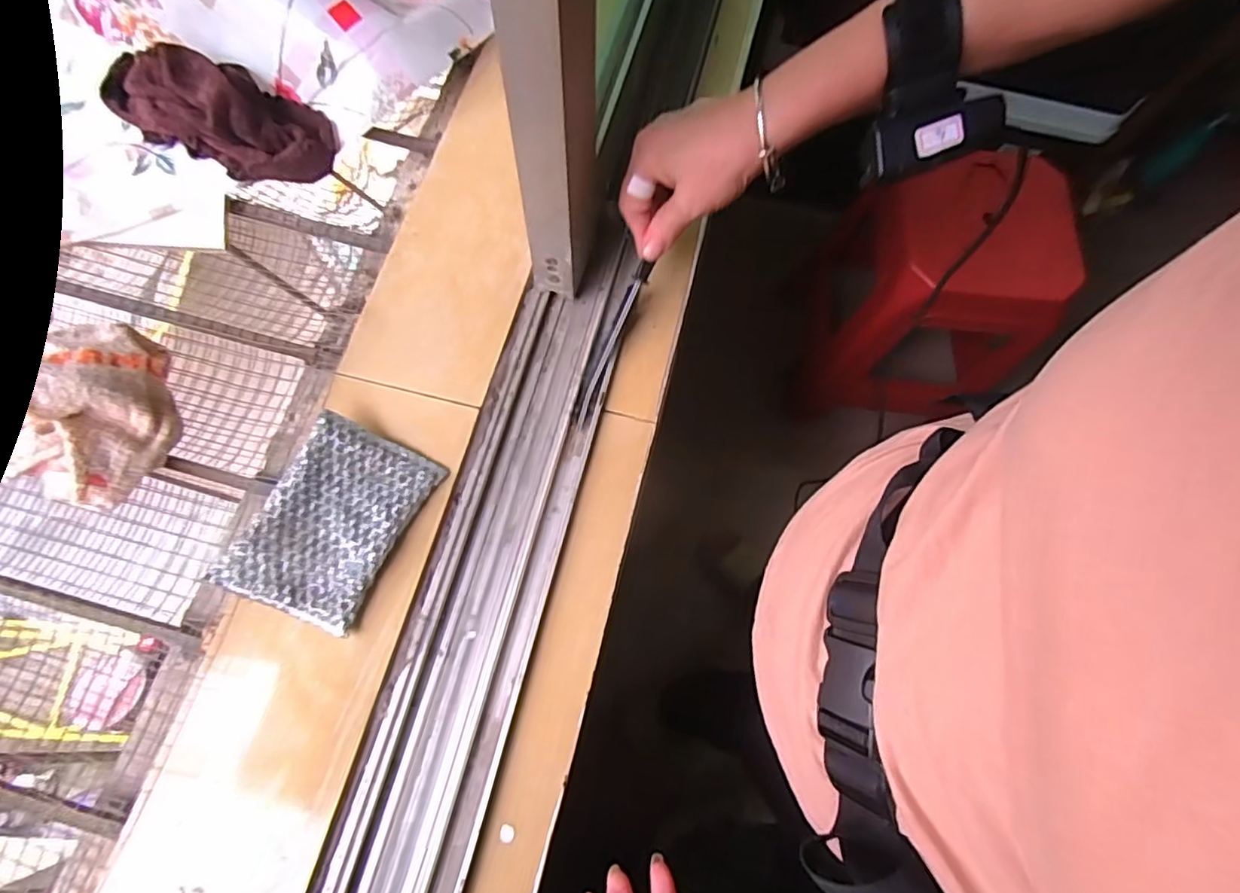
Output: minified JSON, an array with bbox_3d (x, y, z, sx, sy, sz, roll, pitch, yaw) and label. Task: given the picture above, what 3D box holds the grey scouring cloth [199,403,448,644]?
[{"bbox_3d":[-0.192,0.050,0.406,0.089,0.033,0.130,24,71,6],"label":"grey scouring cloth"}]

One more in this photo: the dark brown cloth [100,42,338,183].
[{"bbox_3d":[-0.337,-0.284,0.493,0.187,0.047,0.084,23,73,8],"label":"dark brown cloth"}]

